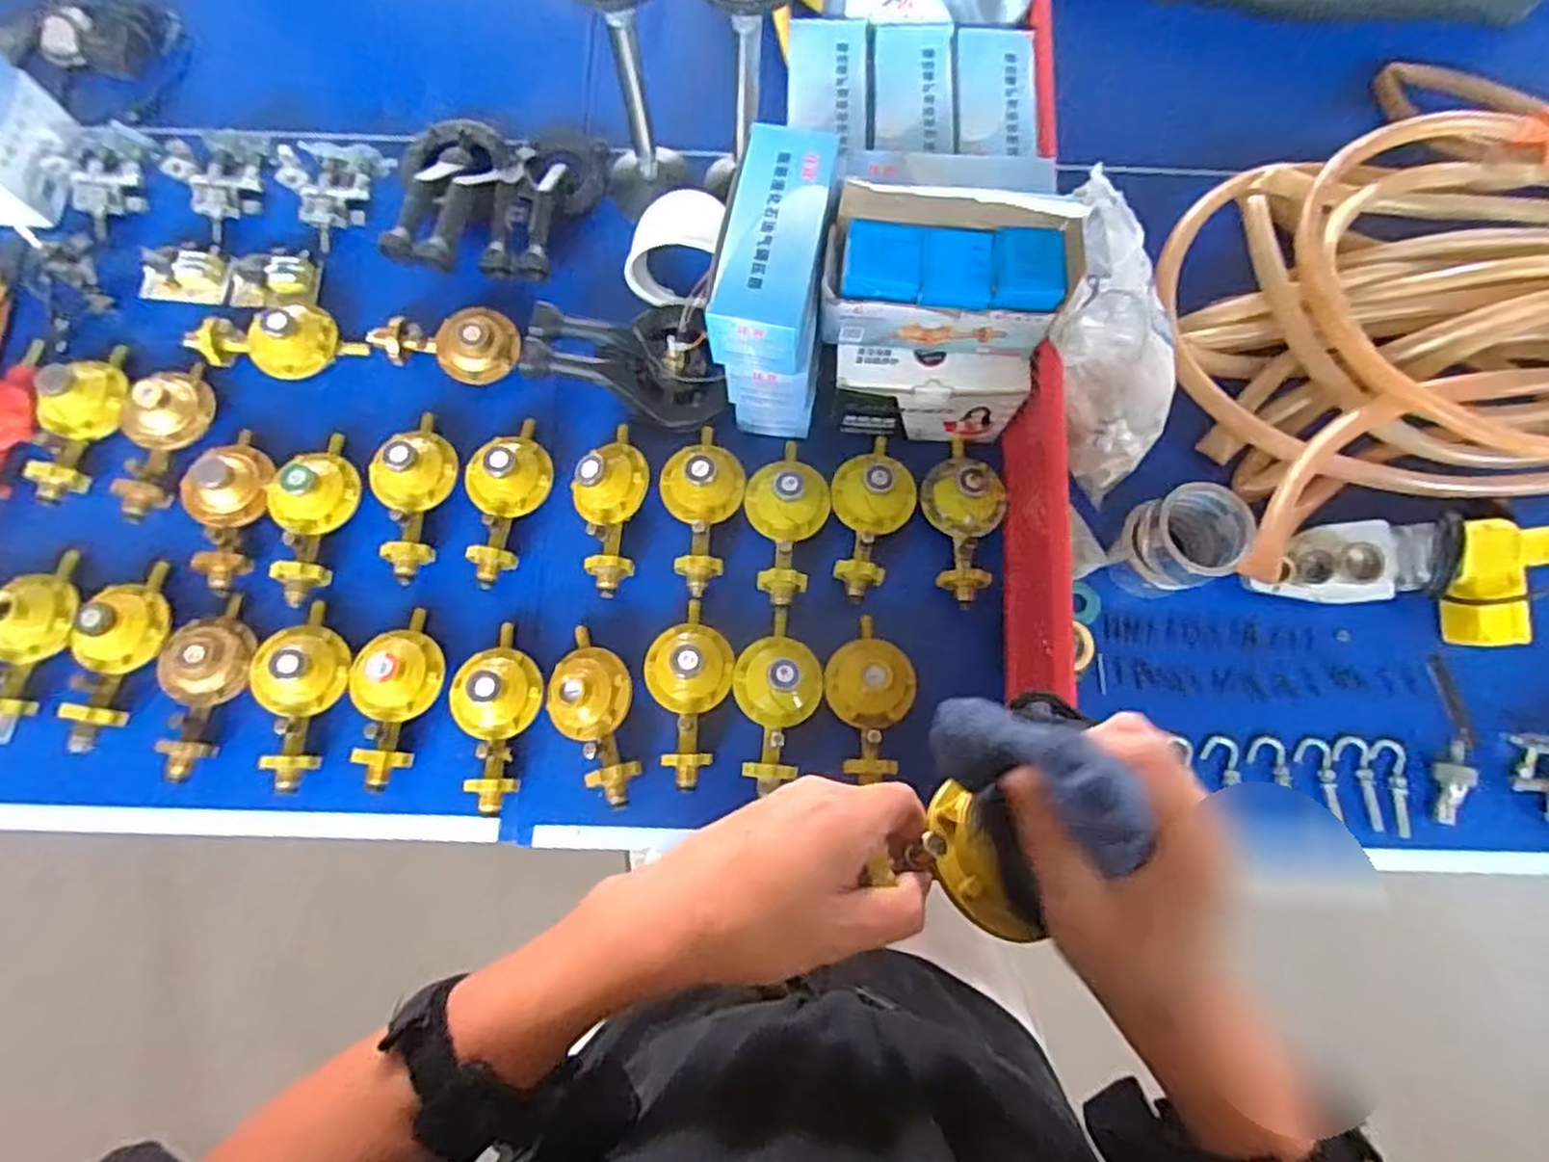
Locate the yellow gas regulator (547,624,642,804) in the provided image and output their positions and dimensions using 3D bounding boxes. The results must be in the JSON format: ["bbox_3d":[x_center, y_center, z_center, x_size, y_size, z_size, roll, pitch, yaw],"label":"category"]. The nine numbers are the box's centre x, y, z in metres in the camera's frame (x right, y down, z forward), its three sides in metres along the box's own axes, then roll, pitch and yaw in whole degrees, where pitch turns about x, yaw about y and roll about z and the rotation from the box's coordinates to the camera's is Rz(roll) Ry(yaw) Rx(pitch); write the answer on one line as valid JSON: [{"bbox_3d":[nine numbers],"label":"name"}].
[{"bbox_3d":[-0.169,0.122,0.708,0.076,0.047,0.160,-6,76,0],"label":"yellow gas regulator"}]

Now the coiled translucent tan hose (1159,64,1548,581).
[{"bbox_3d":[0.737,-0.298,0.790,0.657,0.098,0.551,-2,76,1],"label":"coiled translucent tan hose"}]

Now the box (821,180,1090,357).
[{"bbox_3d":[0.145,-0.258,0.648,0.198,0.137,0.082,9,76,4],"label":"box"}]

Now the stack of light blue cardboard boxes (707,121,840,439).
[{"bbox_3d":[0.002,-0.263,0.707,0.087,0.194,0.184,7,76,3],"label":"stack of light blue cardboard boxes"}]

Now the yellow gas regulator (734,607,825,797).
[{"bbox_3d":[0.002,0.106,0.710,0.078,0.048,0.164,7,76,3],"label":"yellow gas regulator"}]

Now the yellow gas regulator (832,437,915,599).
[{"bbox_3d":[0.093,-0.072,0.752,0.078,0.052,0.166,17,77,6],"label":"yellow gas regulator"}]

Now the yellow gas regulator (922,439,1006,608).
[{"bbox_3d":[0.187,-0.066,0.755,0.074,0.061,0.172,0,76,2],"label":"yellow gas regulator"}]

